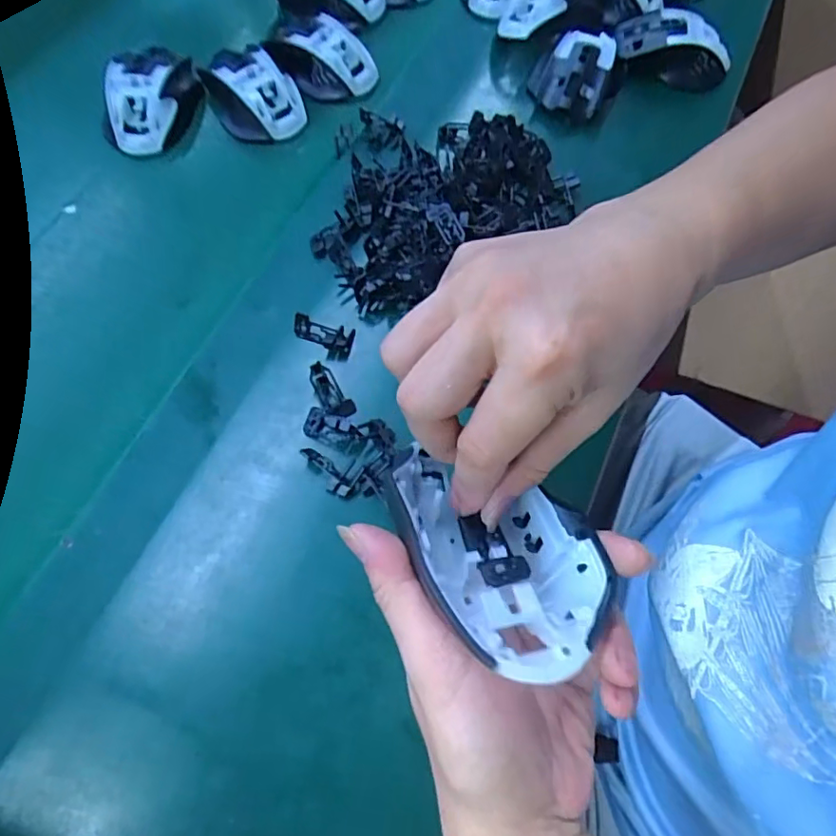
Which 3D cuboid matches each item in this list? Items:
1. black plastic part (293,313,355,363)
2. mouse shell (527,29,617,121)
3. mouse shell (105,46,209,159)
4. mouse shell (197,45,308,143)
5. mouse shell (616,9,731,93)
[{"bbox_3d":[-0.070,-0.064,0.421,0.045,0.019,0.028,25,68,-4],"label":"black plastic part"},{"bbox_3d":[0.148,-0.326,0.530,0.074,0.032,0.093,20,68,8],"label":"mouse shell"},{"bbox_3d":[-0.249,-0.306,0.527,0.076,0.035,0.119,-5,67,-3],"label":"mouse shell"},{"bbox_3d":[-0.155,-0.308,0.529,0.072,0.032,0.105,-32,71,-13],"label":"mouse shell"},{"bbox_3d":[0.249,-0.363,0.548,0.112,0.036,0.071,5,67,2],"label":"mouse shell"}]

